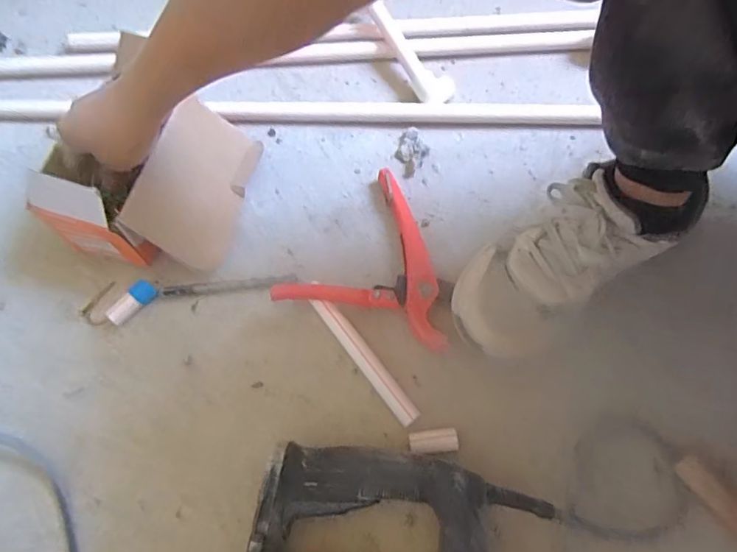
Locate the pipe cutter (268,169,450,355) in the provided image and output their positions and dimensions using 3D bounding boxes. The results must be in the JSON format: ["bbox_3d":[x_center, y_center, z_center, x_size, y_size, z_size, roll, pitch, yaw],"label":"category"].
[{"bbox_3d":[0.015,-0.031,0.520,0.171,0.034,0.177,15,69,7],"label":"pipe cutter"}]

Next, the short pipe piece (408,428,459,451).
[{"bbox_3d":[0.059,0.151,0.451,0.044,0.016,0.018,-4,68,0],"label":"short pipe piece"}]

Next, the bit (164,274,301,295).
[{"bbox_3d":[-0.145,0.010,0.521,0.136,0.008,0.013,-4,68,-1],"label":"bit"}]

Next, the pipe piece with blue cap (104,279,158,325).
[{"bbox_3d":[-0.245,0.028,0.511,0.021,0.019,0.053,41,74,16],"label":"pipe piece with blue cap"}]

